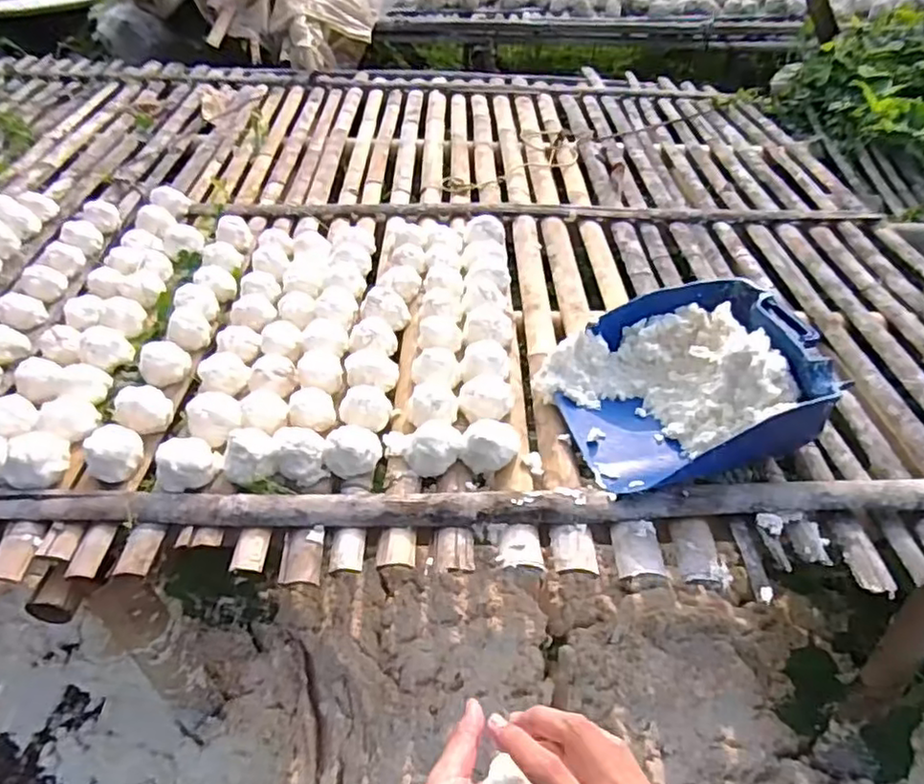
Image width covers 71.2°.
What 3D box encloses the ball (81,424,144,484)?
[{"bbox_3d":[-0.465,0.079,0.862,0.069,0.049,0.067,0,46,0],"label":"ball"}]

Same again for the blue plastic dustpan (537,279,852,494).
[{"bbox_3d":[0.308,-0.016,0.908,0.326,0.131,0.295,-13,46,-14],"label":"blue plastic dustpan"}]

